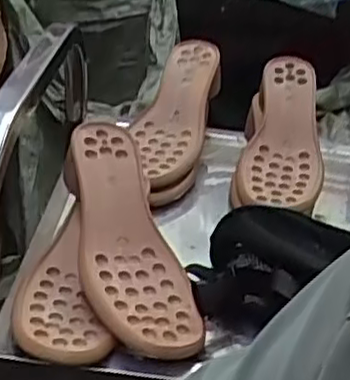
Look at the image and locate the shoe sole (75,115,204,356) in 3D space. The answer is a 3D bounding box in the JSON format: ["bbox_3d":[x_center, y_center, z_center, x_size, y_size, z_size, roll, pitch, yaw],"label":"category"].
[{"bbox_3d":[-0.043,0.035,0.607,0.085,0.027,0.237,-5,53,-20],"label":"shoe sole"}]

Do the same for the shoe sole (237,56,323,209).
[{"bbox_3d":[0.129,-0.071,0.825,0.088,0.023,0.238,10,52,4],"label":"shoe sole"}]

